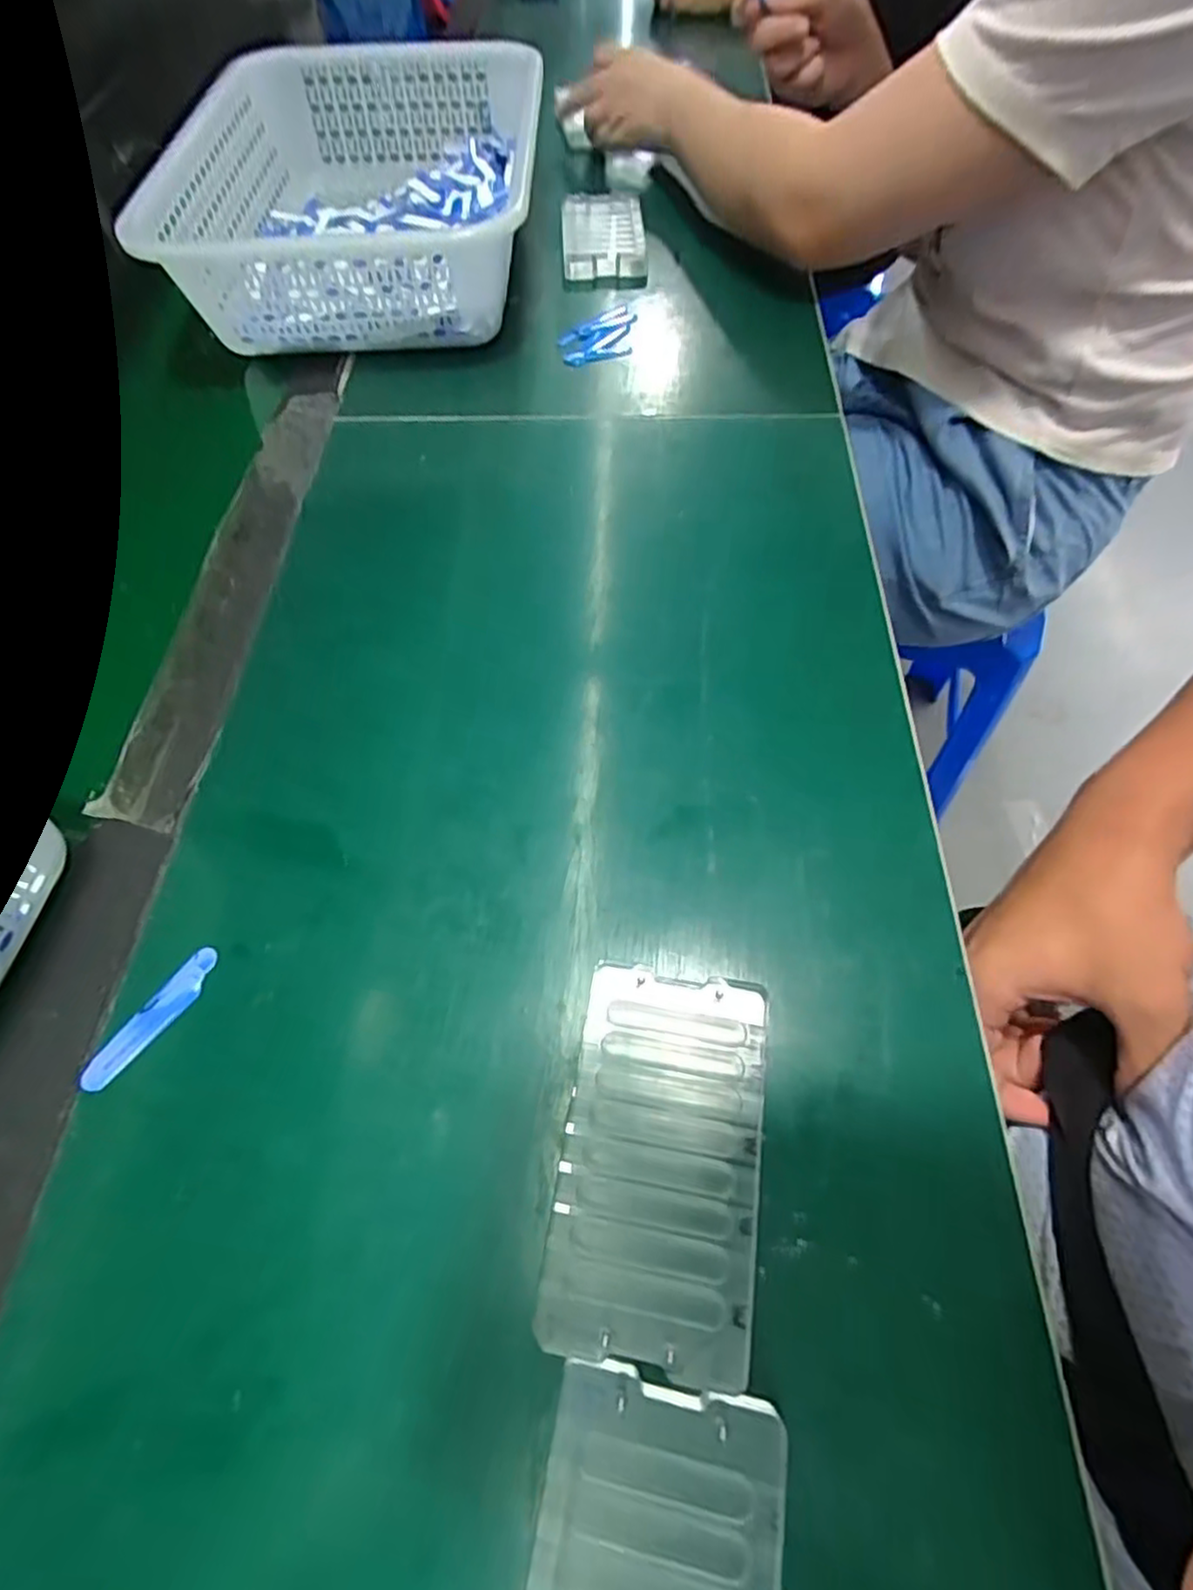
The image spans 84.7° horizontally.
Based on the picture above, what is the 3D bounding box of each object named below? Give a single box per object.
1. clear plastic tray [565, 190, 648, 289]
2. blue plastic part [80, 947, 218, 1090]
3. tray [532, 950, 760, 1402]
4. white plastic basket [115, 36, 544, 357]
[{"bbox_3d":[0.006,-0.474,0.551,0.069,0.014,0.132,-2,62,2],"label":"clear plastic tray"},{"bbox_3d":[-0.177,0.089,0.262,0.014,0.004,0.061,30,67,17],"label":"blue plastic part"},{"bbox_3d":[0.023,0.124,0.231,0.067,0.012,0.118,8,62,7],"label":"tray"},{"bbox_3d":[-0.177,-0.479,0.522,0.259,0.083,0.353,-2,62,2],"label":"white plastic basket"}]

